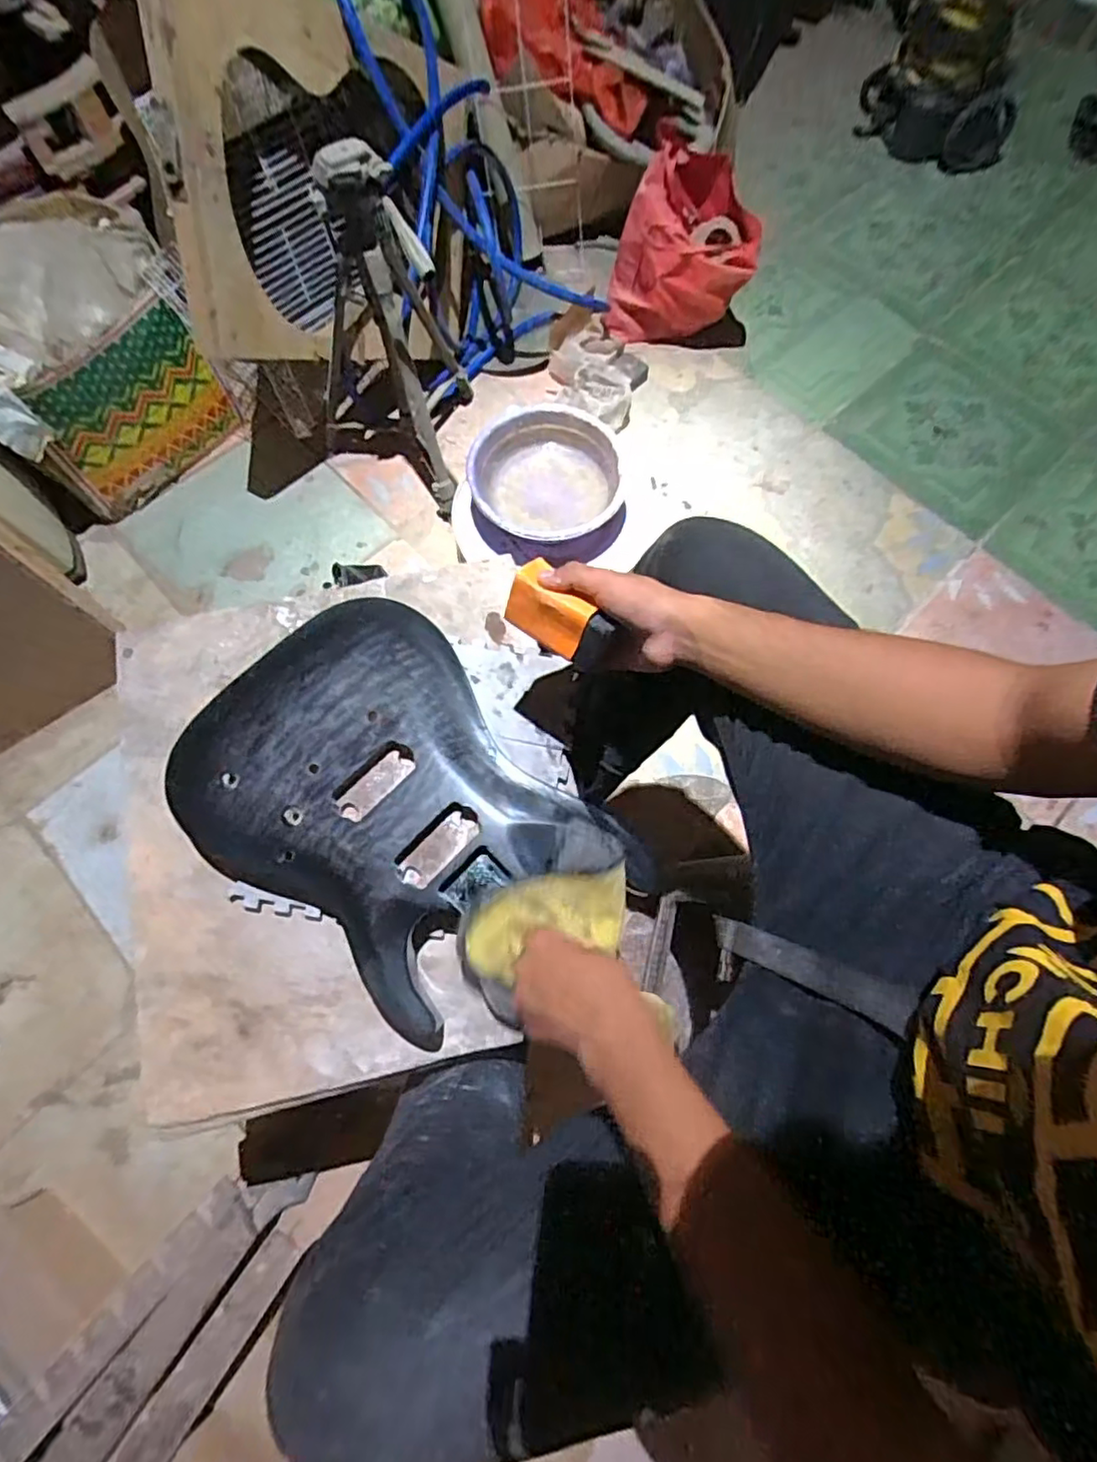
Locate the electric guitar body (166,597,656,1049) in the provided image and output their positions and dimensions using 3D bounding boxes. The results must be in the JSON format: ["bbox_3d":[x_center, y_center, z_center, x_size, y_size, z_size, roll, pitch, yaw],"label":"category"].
[{"bbox_3d":[-0.154,0.067,0.610,0.283,0.036,0.399,-41,76,-14],"label":"electric guitar body"}]

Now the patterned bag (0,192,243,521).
[{"bbox_3d":[-0.831,-0.654,1.167,0.326,0.315,0.398,38,74,12],"label":"patterned bag"}]

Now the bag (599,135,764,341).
[{"bbox_3d":[0.266,-0.964,1.292,0.269,0.283,0.218,6,71,1],"label":"bag"}]

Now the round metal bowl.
[{"bbox_3d":[0.001,-0.316,0.829,0.191,0.057,0.203,0,71,-1],"label":"round metal bowl"}]

